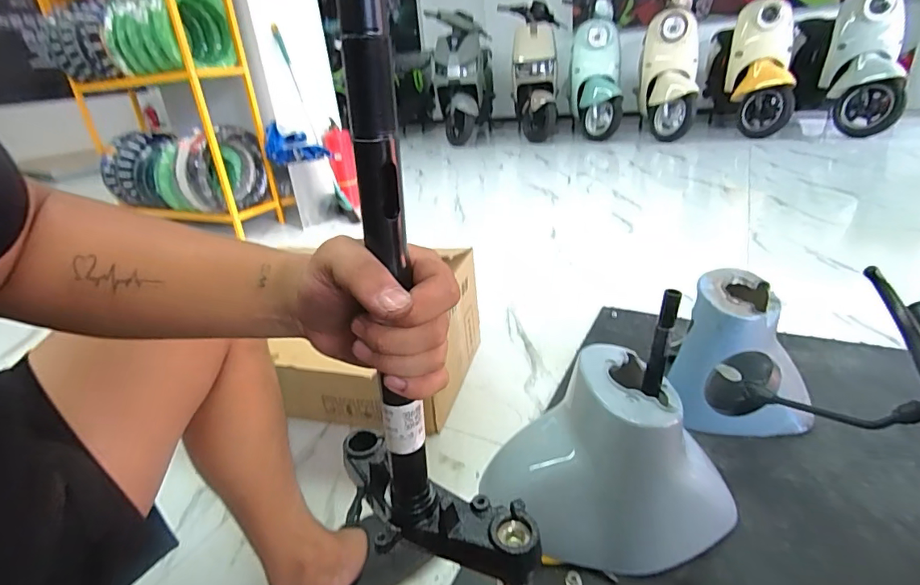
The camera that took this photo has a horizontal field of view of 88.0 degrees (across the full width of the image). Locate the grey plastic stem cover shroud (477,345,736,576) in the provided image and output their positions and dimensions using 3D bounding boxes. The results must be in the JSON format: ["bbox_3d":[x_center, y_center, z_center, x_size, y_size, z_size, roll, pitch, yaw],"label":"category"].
[{"bbox_3d":[0.213,0.264,0.726,0.205,0.253,0.240,-14,27,-16],"label":"grey plastic stem cover shroud"}]

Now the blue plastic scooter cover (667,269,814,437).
[{"bbox_3d":[0.538,0.120,0.954,0.249,0.270,0.202,-3,25,8],"label":"blue plastic scooter cover"}]

